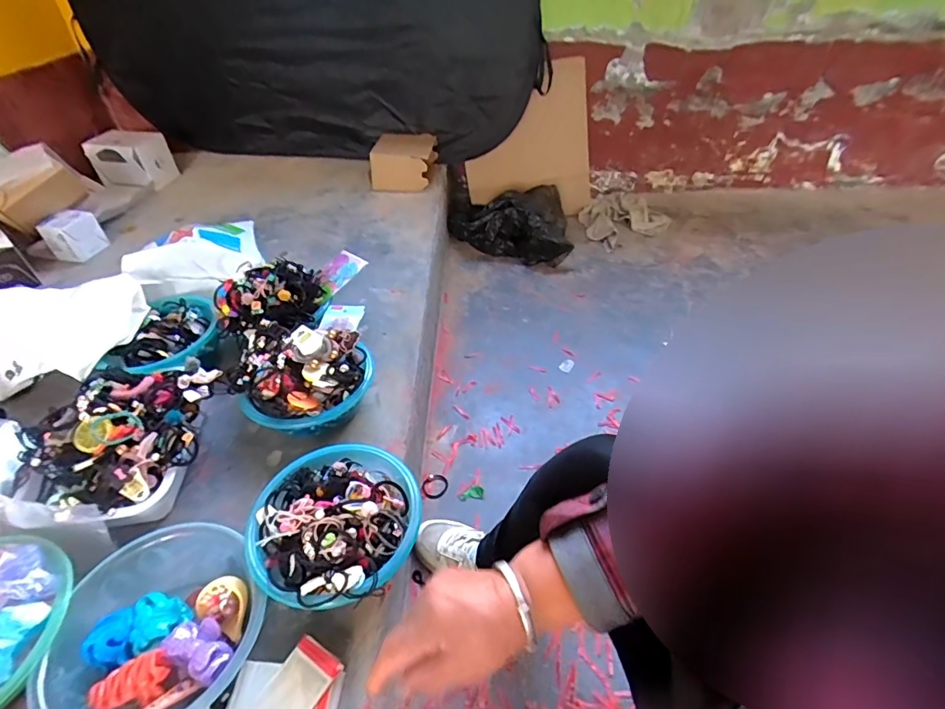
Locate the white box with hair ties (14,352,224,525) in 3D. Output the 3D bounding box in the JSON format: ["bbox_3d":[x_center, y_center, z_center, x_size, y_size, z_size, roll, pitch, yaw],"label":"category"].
[{"bbox_3d":[-0.539,0.123,0.745,0.234,0.111,0.291,-2,43,0],"label":"white box with hair ties"}]

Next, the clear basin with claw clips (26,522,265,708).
[{"bbox_3d":[-0.372,0.332,0.576,0.219,0.069,0.219,-1,43,1],"label":"clear basin with claw clips"}]

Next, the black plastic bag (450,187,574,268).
[{"bbox_3d":[0.122,-0.445,1.617,0.407,0.159,0.262,6,44,8],"label":"black plastic bag"}]

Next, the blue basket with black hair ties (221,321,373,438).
[{"bbox_3d":[-0.305,0.047,0.845,0.236,0.133,0.206,1,43,3],"label":"blue basket with black hair ties"}]

